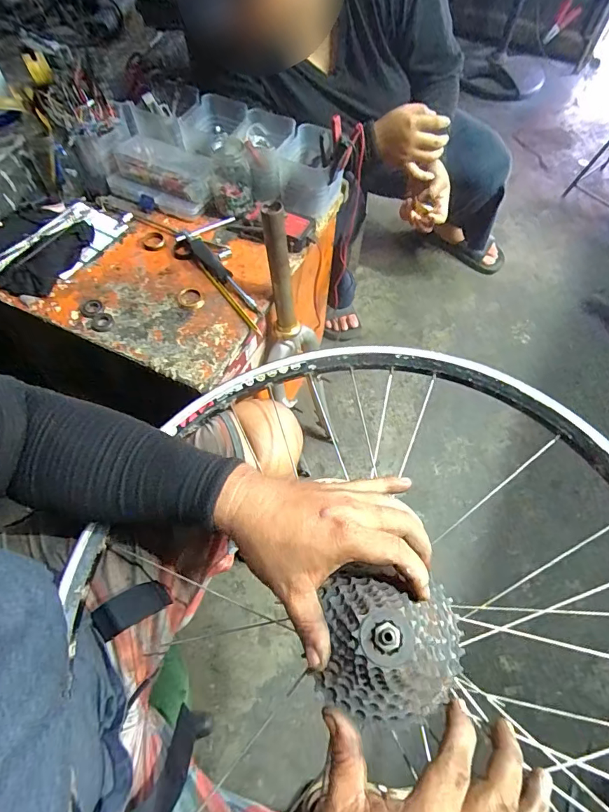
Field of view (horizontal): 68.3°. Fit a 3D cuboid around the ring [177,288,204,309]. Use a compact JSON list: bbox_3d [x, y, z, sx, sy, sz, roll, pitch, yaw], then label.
[{"bbox_3d":[-0.167,-0.158,0.658,0.035,0.008,0.041,-20,64,-12],"label":"ring"}]

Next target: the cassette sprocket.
[{"bbox_3d":[0.062,0.177,0.338,0.113,0.042,0.104,5,62,4],"label":"cassette sprocket"}]

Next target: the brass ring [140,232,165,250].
[{"bbox_3d":[-0.239,-0.259,0.706,0.035,0.005,0.044,-26,66,-15],"label":"brass ring"}]

